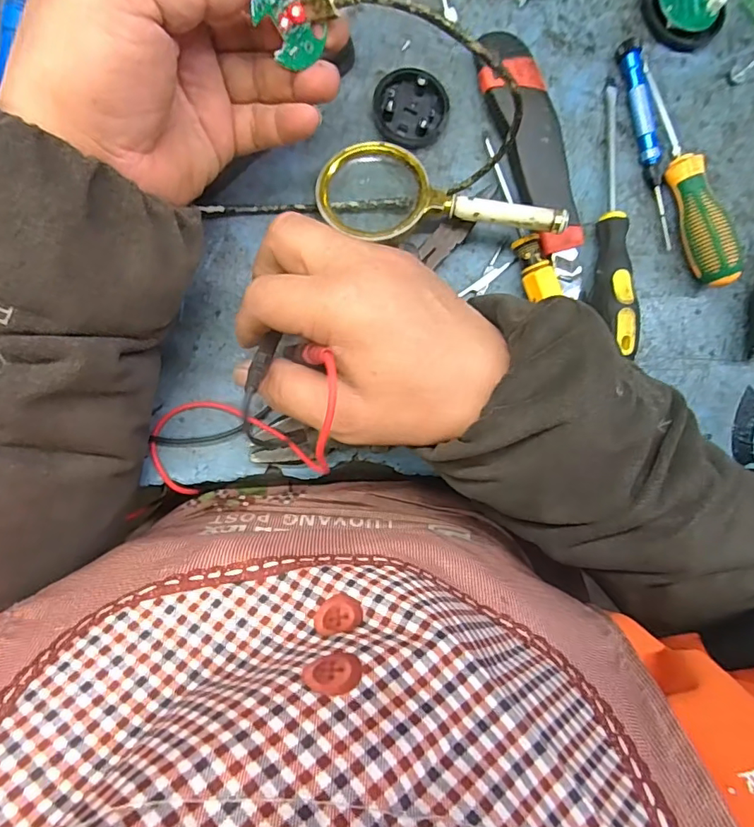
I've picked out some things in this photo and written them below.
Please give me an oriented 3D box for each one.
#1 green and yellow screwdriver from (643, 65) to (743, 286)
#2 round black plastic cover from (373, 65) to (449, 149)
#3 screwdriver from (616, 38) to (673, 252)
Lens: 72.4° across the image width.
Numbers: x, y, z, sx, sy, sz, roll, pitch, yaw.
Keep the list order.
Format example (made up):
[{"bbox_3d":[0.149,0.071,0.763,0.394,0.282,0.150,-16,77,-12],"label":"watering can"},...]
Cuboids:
[{"bbox_3d":[0.208,-0.157,0.344,0.024,0.028,0.147,-17,93,-10],"label":"green and yellow screwdriver"},{"bbox_3d":[0.022,-0.195,0.330,0.047,0.015,0.042,13,87,-11],"label":"round black plastic cover"},{"bbox_3d":[0.185,-0.182,0.349,0.015,0.013,0.137,-13,92,-11],"label":"screwdriver"}]

